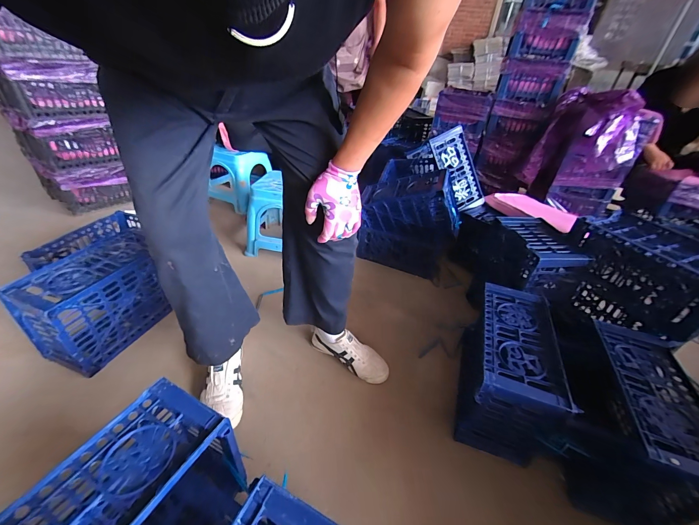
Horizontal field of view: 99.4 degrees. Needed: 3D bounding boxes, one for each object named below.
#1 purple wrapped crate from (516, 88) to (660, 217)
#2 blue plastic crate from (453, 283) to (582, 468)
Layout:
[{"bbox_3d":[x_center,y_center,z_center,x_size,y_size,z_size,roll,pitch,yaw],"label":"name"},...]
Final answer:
[{"bbox_3d":[0.988,-0.469,1.280,0.258,0.444,0.356,-15,40,-28],"label":"purple wrapped crate"},{"bbox_3d":[0.384,0.257,0.739,0.156,0.250,0.389,17,36,15],"label":"blue plastic crate"}]

